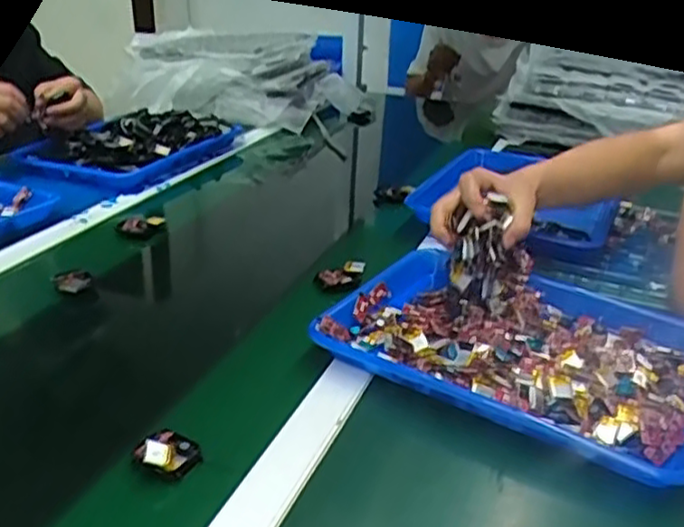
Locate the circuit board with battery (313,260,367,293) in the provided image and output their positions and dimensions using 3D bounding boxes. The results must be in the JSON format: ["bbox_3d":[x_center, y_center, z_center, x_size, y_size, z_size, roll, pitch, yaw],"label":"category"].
[{"bbox_3d":[-0.002,0.017,0.793,0.061,0.024,0.028,-20,31,-15],"label":"circuit board with battery"}]

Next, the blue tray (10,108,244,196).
[{"bbox_3d":[-0.352,-0.202,1.181,0.252,0.053,0.335,11,29,22],"label":"blue tray"}]

